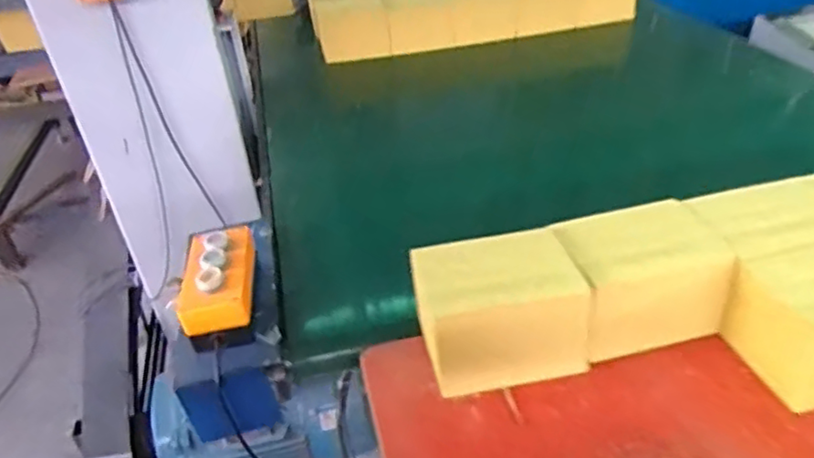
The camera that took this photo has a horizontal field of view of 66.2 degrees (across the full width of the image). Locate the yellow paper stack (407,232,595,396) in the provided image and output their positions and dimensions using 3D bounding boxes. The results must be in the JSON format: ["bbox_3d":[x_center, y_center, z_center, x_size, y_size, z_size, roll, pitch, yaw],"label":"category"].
[{"bbox_3d":[0.099,0.088,0.687,0.172,0.117,0.116,-10,35,-7],"label":"yellow paper stack"}]

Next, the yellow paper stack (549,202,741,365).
[{"bbox_3d":[0.259,0.057,0.709,0.167,0.110,0.111,-9,35,-5],"label":"yellow paper stack"}]

